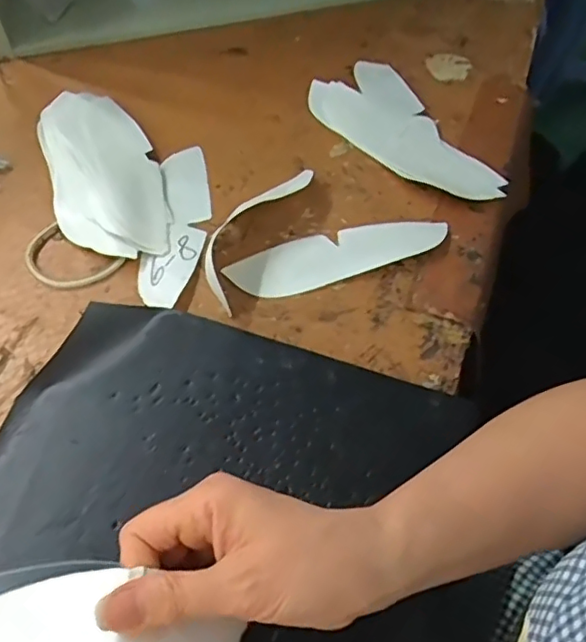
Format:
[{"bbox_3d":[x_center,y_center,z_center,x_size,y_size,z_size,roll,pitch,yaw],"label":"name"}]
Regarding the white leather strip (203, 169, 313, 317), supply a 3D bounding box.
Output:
[{"bbox_3d":[-0.037,-0.090,0.540,0.058,0.032,0.171,26,59,14],"label":"white leather strip"}]

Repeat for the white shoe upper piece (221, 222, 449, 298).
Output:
[{"bbox_3d":[0.040,-0.063,0.535,0.194,0.016,0.051,-15,58,-13],"label":"white shoe upper piece"}]

